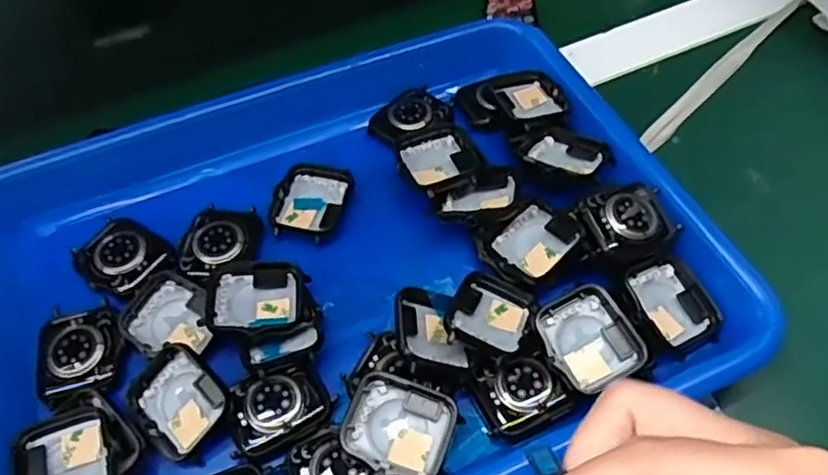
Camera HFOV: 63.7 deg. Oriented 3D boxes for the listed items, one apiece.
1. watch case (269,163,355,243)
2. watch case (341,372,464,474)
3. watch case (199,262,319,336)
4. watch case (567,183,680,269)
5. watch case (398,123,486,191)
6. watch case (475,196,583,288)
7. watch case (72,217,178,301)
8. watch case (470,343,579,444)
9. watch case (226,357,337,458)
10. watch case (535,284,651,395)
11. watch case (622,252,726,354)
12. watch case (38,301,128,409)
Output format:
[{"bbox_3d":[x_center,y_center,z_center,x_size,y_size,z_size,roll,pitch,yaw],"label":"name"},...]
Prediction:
[{"bbox_3d":[-0.053,-0.019,0.346,0.036,0.008,0.043,11,55,10],"label":"watch case"},{"bbox_3d":[-0.006,0.077,0.270,0.043,0.014,0.037,10,55,10],"label":"watch case"},{"bbox_3d":[-0.070,0.029,0.305,0.047,0.012,0.034,-11,54,-5],"label":"watch case"},{"bbox_3d":[0.098,-0.006,0.312,0.047,0.015,0.032,-19,56,-11],"label":"watch case"},{"bbox_3d":[0.015,-0.040,0.347,0.043,0.017,0.040,-19,55,-11],"label":"watch case"},{"bbox_3d":[0.054,0.000,0.316,0.042,0.012,0.042,-43,55,-8],"label":"watch case"},{"bbox_3d":[-0.143,0.009,0.328,0.047,0.006,0.037,33,62,24],"label":"watch case"},{"bbox_3d":[0.045,0.063,0.279,0.037,0.013,0.034,-18,55,-10],"label":"watch case"},{"bbox_3d":[-0.057,0.070,0.280,0.041,0.007,0.032,-17,55,-9],"label":"watch case"},{"bbox_3d":[0.076,0.044,0.288,0.040,0.011,0.040,-23,68,-9],"label":"watch case"},{"bbox_3d":[0.117,0.030,0.305,0.036,0.014,0.042,-23,73,-13],"label":"watch case"},{"bbox_3d":[-0.151,0.051,0.301,0.038,0.011,0.048,-13,55,-7],"label":"watch case"}]

